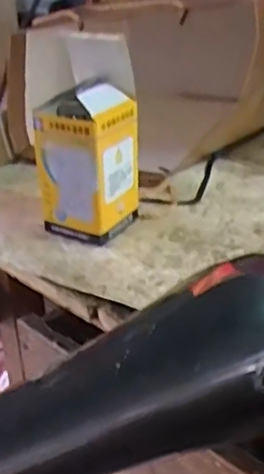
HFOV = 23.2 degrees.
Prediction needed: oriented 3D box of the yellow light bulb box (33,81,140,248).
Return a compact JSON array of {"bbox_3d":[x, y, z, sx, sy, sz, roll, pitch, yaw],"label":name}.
[{"bbox_3d":[-0.042,-0.067,0.591,0.077,0.127,0.070,12,34,22],"label":"yellow light bulb box"}]

